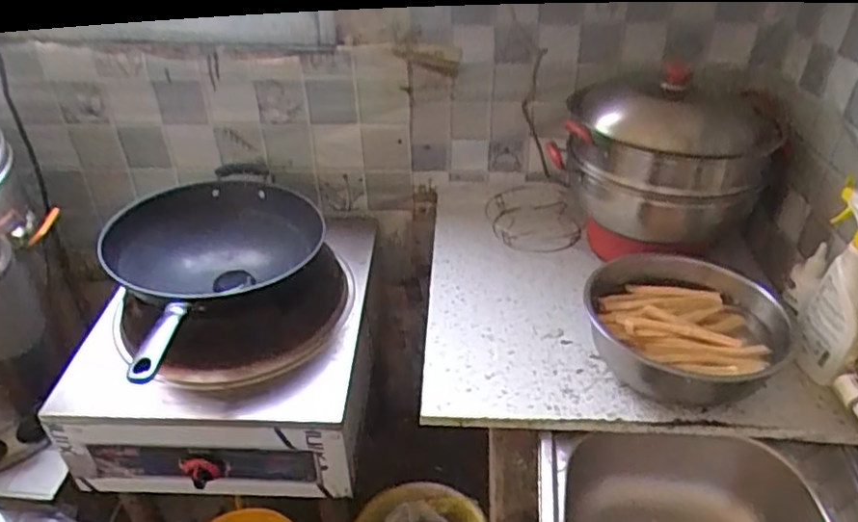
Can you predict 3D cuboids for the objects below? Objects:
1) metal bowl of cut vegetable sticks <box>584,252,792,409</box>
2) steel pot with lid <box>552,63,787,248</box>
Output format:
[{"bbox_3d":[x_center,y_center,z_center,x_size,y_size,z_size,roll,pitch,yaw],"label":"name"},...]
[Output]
[{"bbox_3d":[0.371,0.095,0.945,0.230,0.099,0.249,0,36,0],"label":"metal bowl of cut vegetable sticks"},{"bbox_3d":[0.366,-0.156,1.031,0.290,0.246,0.249,22,41,28],"label":"steel pot with lid"}]

